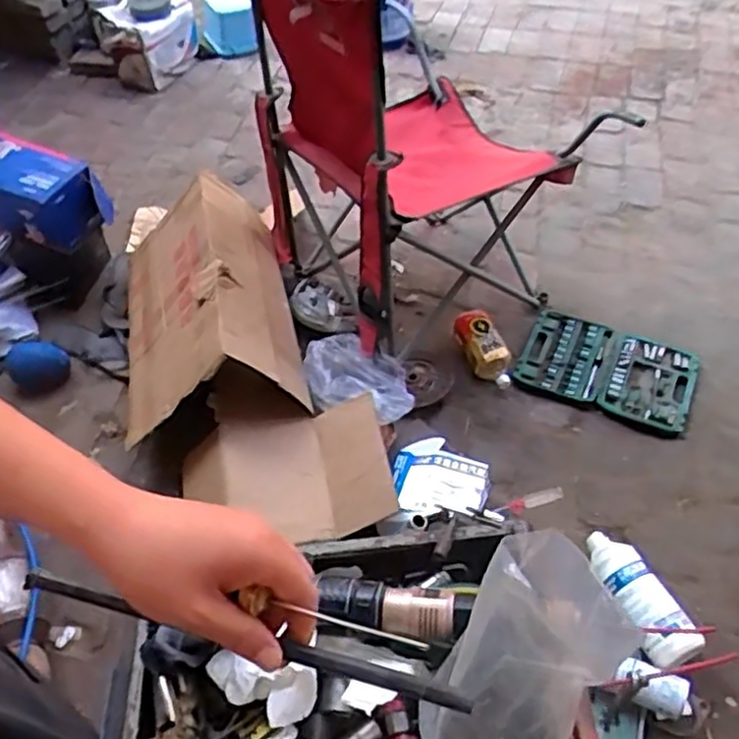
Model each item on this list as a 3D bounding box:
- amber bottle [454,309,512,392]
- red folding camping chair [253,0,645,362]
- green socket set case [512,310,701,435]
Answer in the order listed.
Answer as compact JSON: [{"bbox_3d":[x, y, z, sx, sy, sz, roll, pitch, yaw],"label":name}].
[{"bbox_3d":[0.276,-0.049,1.724,0.085,0.058,0.219,-22,73,-14],"label":"amber bottle"},{"bbox_3d":[0.135,-0.530,1.664,0.667,0.908,0.592,-29,52,-19],"label":"red folding camping chair"},{"bbox_3d":[0.571,0.001,1.718,0.408,0.066,0.257,18,53,21],"label":"green socket set case"}]

